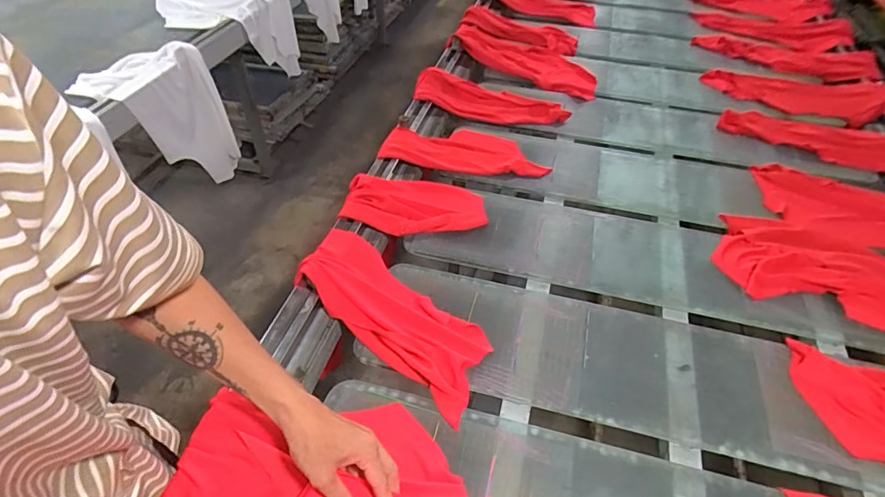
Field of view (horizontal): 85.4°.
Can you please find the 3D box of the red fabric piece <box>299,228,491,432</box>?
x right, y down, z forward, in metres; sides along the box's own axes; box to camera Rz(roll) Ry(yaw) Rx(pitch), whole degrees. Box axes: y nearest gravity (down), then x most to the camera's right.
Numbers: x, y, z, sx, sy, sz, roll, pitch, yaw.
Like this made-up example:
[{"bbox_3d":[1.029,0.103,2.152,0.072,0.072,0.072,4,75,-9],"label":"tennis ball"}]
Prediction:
[{"bbox_3d":[-0.082,0.089,0.743,0.386,0.054,0.142,35,54,29],"label":"red fabric piece"}]

